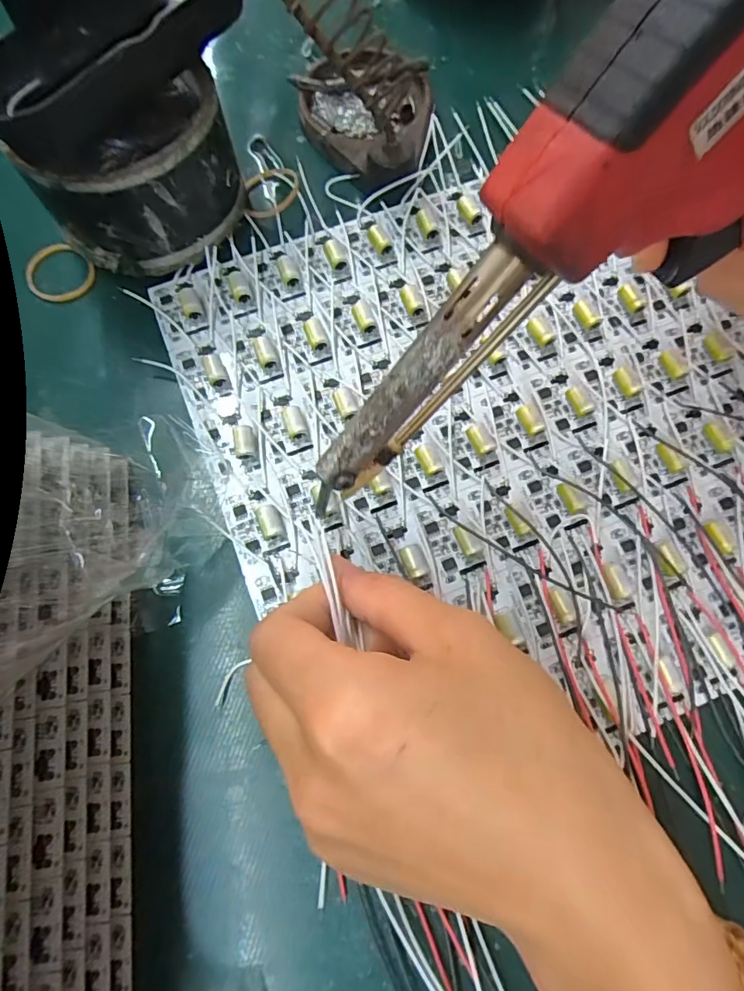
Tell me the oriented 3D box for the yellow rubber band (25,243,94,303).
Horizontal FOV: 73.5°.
[{"bbox_3d":[-0.144,-0.102,0.228,0.032,0.004,0.027,40,77,10],"label":"yellow rubber band"}]

